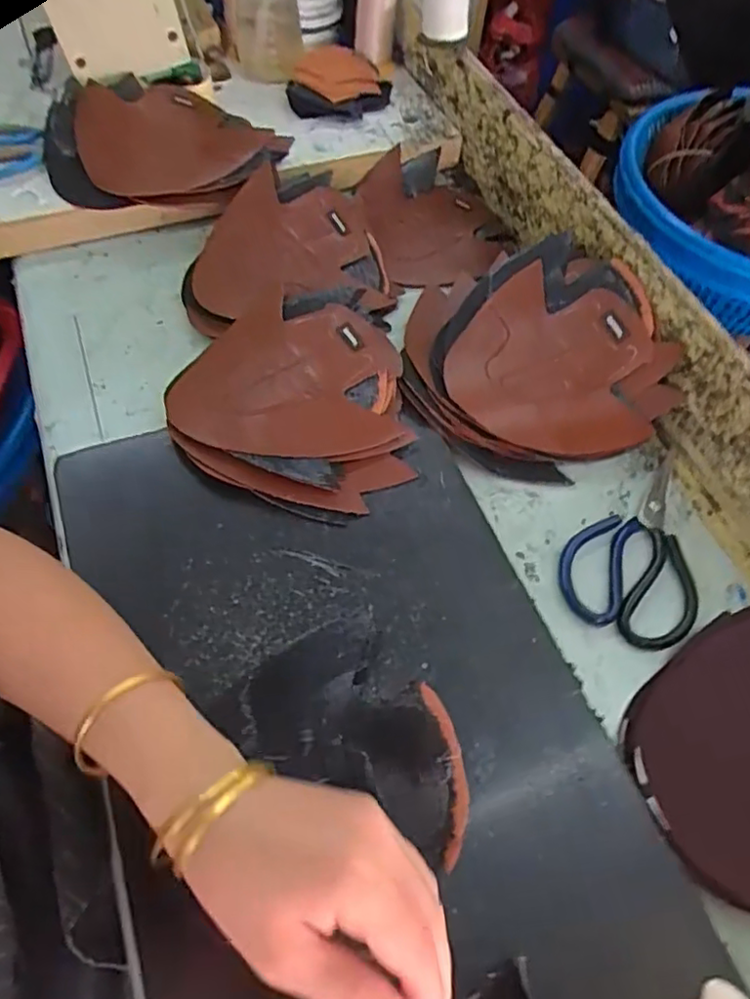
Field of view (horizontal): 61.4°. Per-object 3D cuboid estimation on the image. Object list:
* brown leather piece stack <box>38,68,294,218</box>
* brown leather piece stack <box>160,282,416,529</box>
[{"bbox_3d":[-0.225,-0.390,0.685,0.246,0.037,0.198,-13,60,-12],"label":"brown leather piece stack"},{"bbox_3d":[-0.068,-0.085,0.516,0.194,0.032,0.192,11,58,2],"label":"brown leather piece stack"}]

